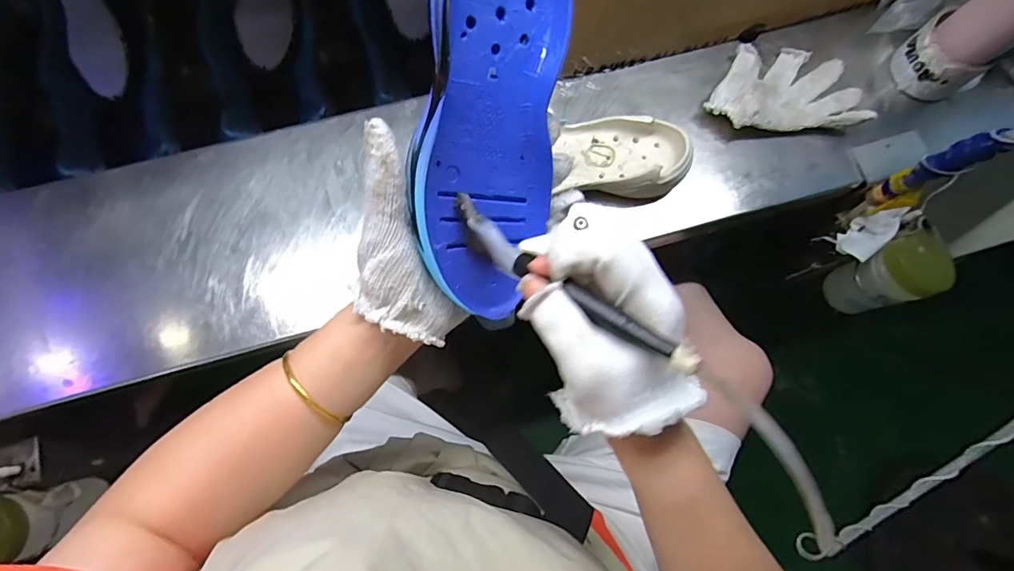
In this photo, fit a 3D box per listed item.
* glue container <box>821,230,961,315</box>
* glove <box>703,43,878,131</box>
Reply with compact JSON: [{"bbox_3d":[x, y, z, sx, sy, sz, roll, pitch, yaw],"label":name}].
[{"bbox_3d":[0.483,-0.014,0.618,0.074,0.135,0.074,1,71,-2],"label":"glue container"},{"bbox_3d":[0.317,-0.228,0.565,0.178,0.033,0.107,-1,71,-2],"label":"glove"}]

